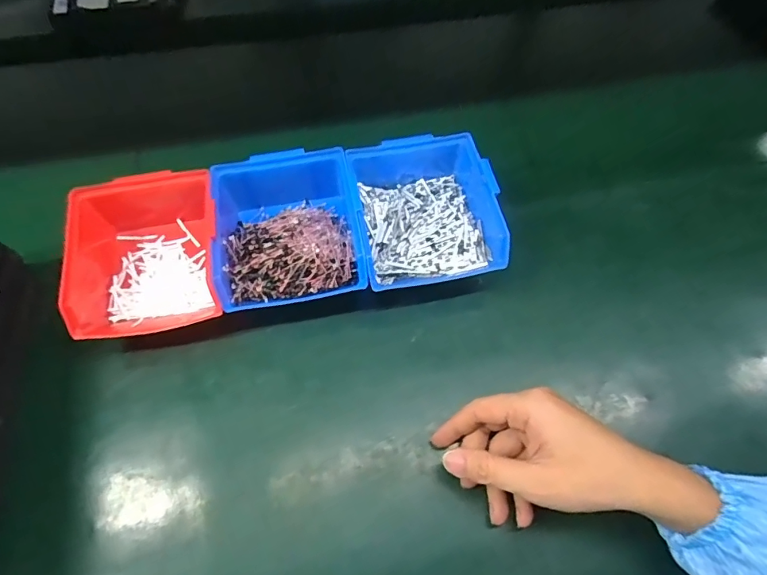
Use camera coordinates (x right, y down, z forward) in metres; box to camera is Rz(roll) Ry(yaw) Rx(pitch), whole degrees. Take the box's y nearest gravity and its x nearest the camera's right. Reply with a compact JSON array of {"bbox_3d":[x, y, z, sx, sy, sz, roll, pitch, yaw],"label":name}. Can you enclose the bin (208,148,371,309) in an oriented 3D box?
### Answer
[{"bbox_3d":[-0.086,-0.055,0.413,0.122,0.063,0.151,-7,65,-7],"label":"bin"}]

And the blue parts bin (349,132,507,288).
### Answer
[{"bbox_3d":[0.035,-0.072,0.426,0.123,0.064,0.146,-8,65,-7],"label":"blue parts bin"}]

